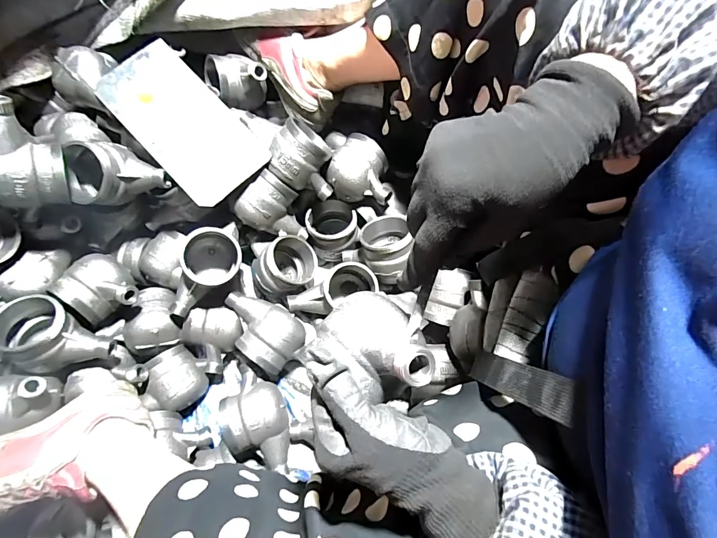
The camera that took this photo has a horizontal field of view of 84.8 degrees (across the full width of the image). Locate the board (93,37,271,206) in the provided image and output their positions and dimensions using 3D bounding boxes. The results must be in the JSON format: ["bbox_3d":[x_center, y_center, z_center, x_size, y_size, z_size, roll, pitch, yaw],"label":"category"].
[{"bbox_3d":[-0.240,-0.201,0.538,0.123,0.010,0.234,-44,88,-13],"label":"board"}]

